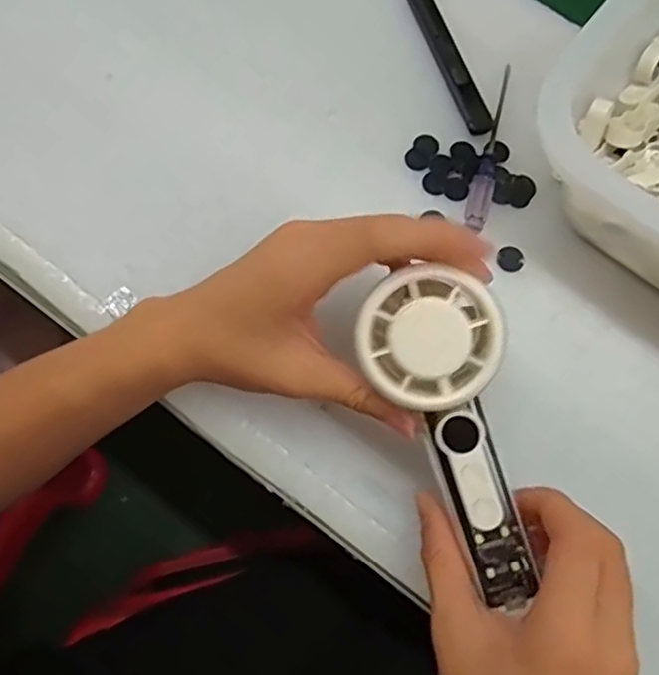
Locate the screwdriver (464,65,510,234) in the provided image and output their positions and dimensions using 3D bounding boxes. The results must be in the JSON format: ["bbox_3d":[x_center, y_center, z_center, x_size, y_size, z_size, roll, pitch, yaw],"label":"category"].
[{"bbox_3d":[0.095,-0.115,0.381,0.012,0.009,0.119,14,72,4],"label":"screwdriver"}]

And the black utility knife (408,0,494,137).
[{"bbox_3d":[0.069,-0.183,0.403,0.017,0.007,0.137,-17,73,-6],"label":"black utility knife"}]

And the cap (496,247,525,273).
[{"bbox_3d":[0.101,-0.044,0.360,0.016,0.004,0.015,0,72,0],"label":"cap"}]

